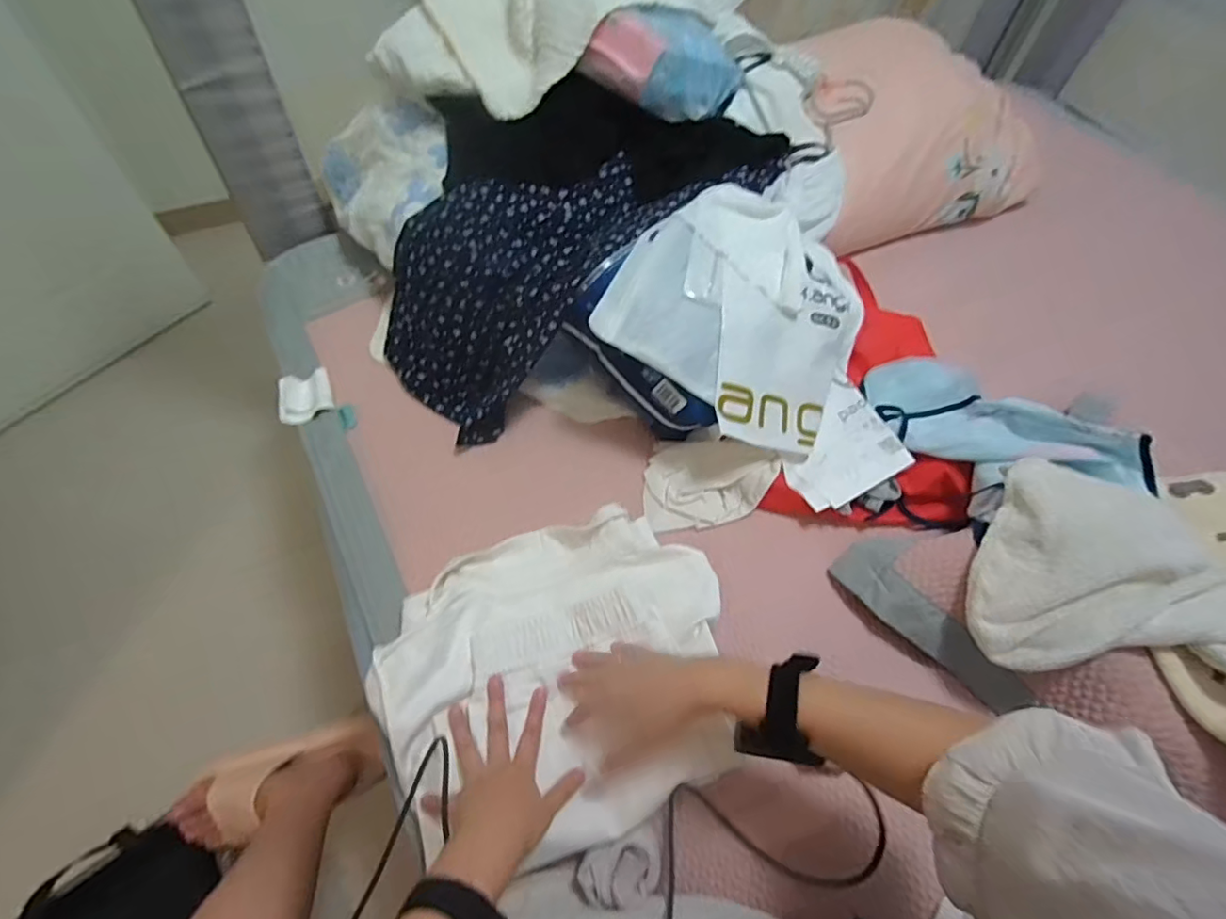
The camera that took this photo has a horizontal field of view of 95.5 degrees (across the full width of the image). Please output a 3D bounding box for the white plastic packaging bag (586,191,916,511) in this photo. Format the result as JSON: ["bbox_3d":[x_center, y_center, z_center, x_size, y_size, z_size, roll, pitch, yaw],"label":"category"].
[{"bbox_3d":[0.200,-0.143,0.676,0.361,0.177,0.277,27,60,14],"label":"white plastic packaging bag"}]

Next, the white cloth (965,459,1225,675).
[{"bbox_3d":[0.518,0.118,0.489,0.334,0.081,0.180,12,56,22],"label":"white cloth"}]

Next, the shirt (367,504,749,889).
[{"bbox_3d":[-0.047,0.206,0.559,0.349,0.054,0.294,-24,61,-17],"label":"shirt"}]

